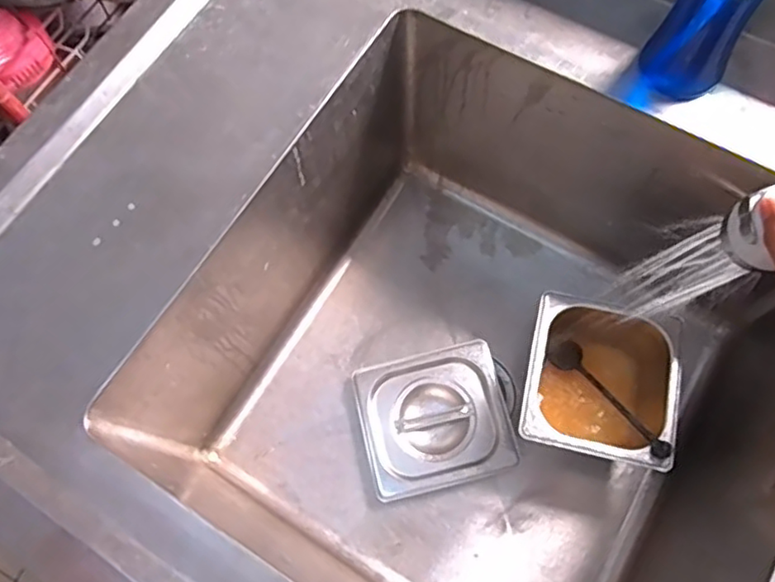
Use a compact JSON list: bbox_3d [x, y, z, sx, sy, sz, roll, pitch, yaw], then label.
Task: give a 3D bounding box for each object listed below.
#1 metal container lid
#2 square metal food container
[{"bbox_3d":[0.060,0.163,0.785,0.182,0.026,0.167,-14,72,-3],"label":"metal container lid"},{"bbox_3d":[0.246,0.112,0.729,0.164,0.092,0.173,14,73,6],"label":"square metal food container"}]

